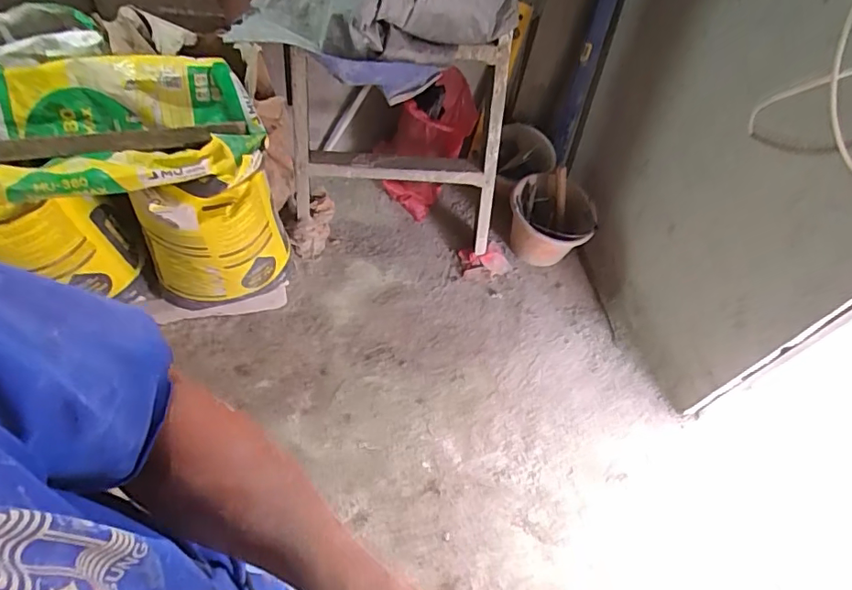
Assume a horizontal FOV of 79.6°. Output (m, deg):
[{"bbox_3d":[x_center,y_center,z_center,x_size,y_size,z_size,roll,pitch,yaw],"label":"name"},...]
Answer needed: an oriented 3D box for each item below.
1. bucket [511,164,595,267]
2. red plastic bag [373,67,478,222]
[{"bbox_3d":[0.389,-0.241,1.640,0.261,0.194,0.234,17,58,3],"label":"bucket"},{"bbox_3d":[-0.003,-0.442,1.572,0.277,0.467,0.163,-11,61,-13],"label":"red plastic bag"}]

